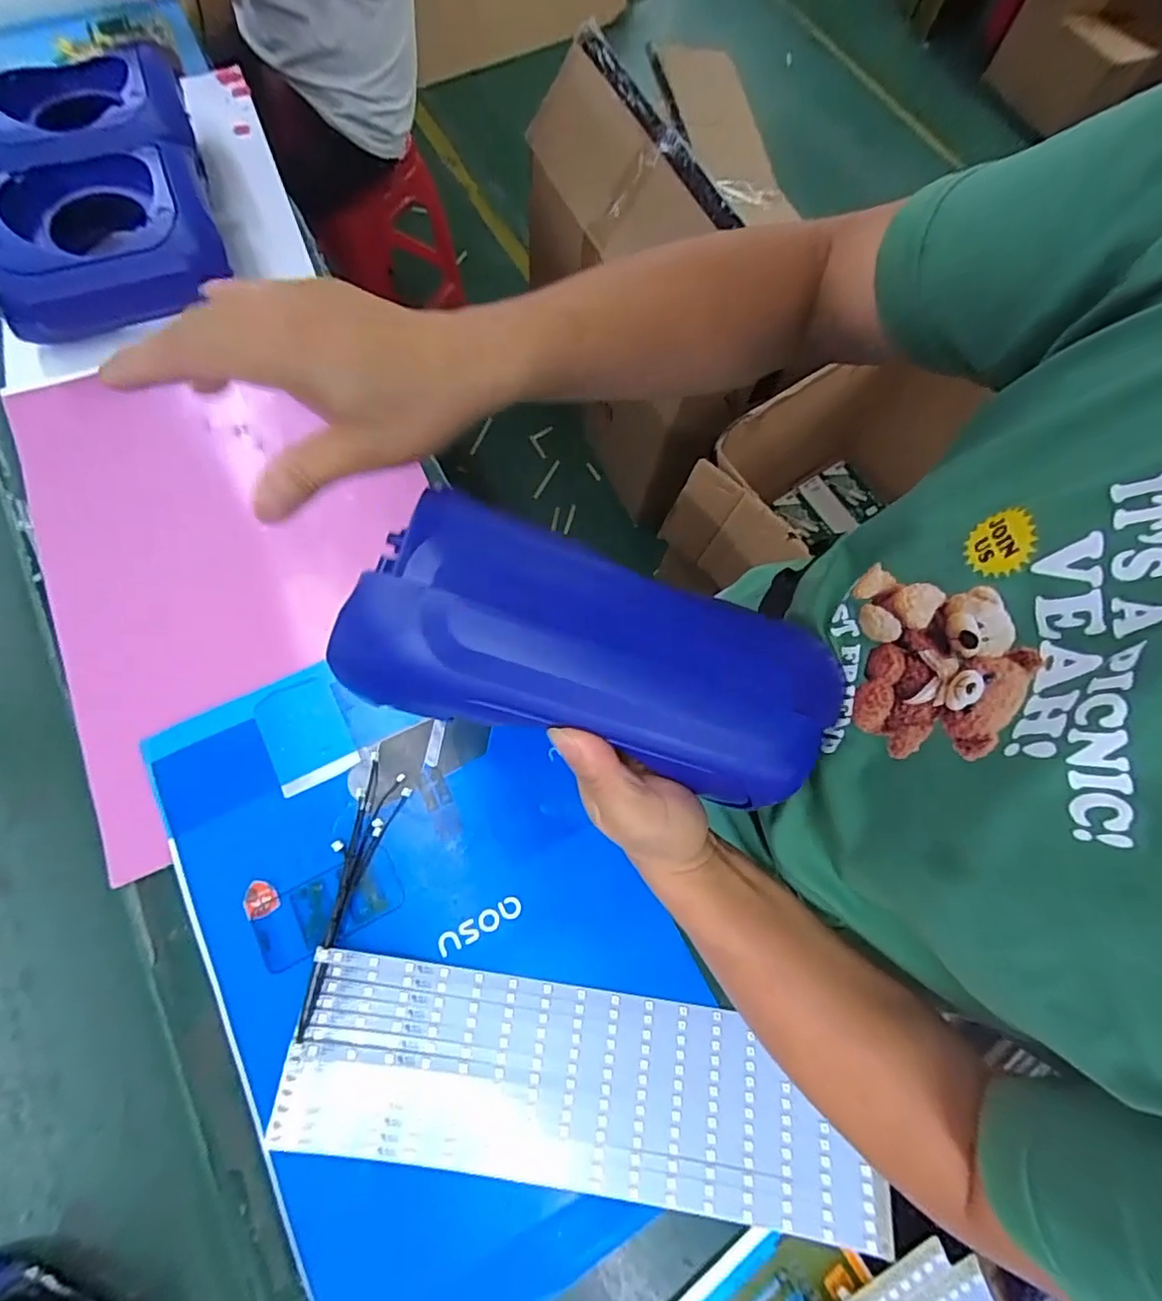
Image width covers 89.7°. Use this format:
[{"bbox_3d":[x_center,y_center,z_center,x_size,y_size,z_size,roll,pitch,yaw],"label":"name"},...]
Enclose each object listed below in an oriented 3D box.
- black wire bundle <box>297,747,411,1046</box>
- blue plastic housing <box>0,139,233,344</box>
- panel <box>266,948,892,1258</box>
[{"bbox_3d":[-0.197,0.194,0.485,0.041,0.023,0.207,16,72,3],"label":"black wire bundle"},{"bbox_3d":[-0.501,-0.435,0.625,0.216,0.110,0.156,-17,72,-10],"label":"blue plastic housing"},{"bbox_3d":[0.000,0.335,0.447,0.433,0.027,0.125,11,65,-1],"label":"panel"}]

